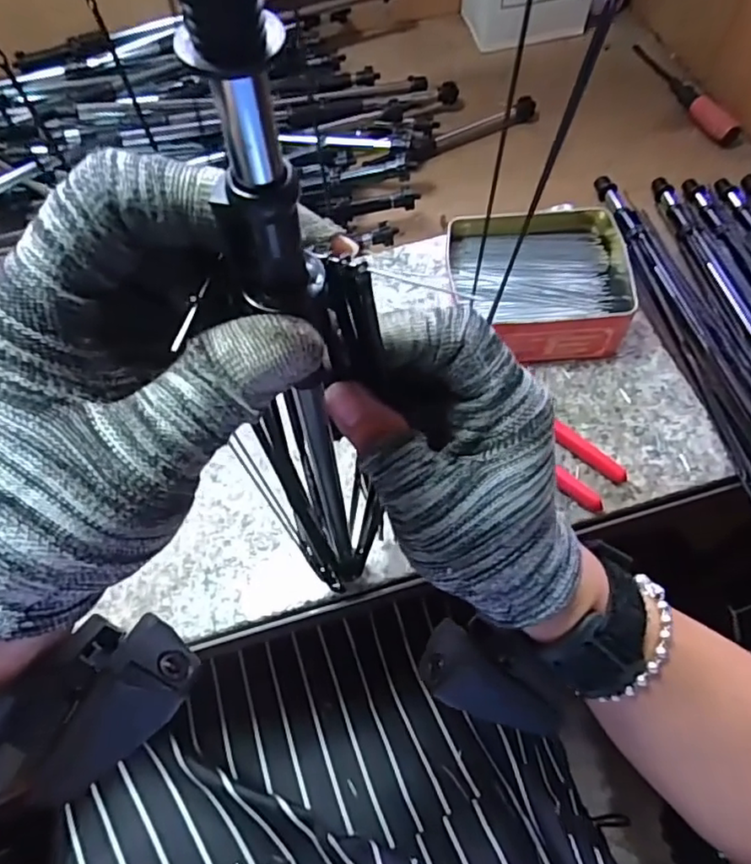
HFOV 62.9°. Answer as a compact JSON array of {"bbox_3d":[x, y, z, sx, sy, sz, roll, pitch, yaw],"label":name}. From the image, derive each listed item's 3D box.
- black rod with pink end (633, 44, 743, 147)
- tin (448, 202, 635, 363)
[{"bbox_3d":[0.296,-0.332,0.589,0.024,0.017,0.160,-15,64,-6],"label":"black rod with pink end"},{"bbox_3d":[0.117,-0.107,0.443,0.127,0.044,0.110,-3,59,2],"label":"tin"}]

